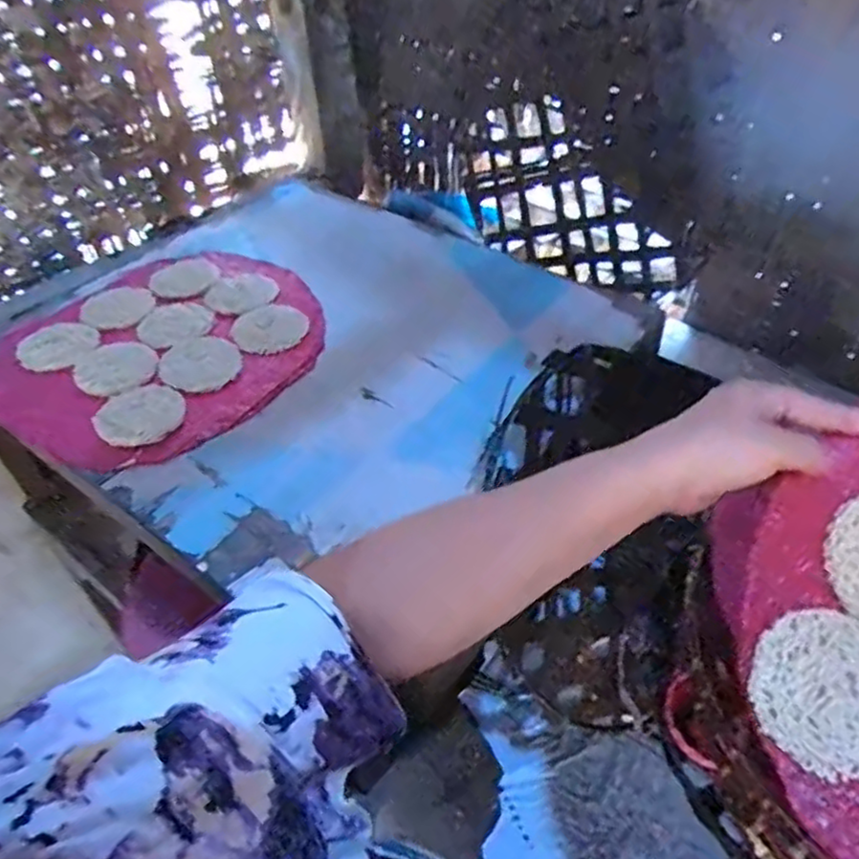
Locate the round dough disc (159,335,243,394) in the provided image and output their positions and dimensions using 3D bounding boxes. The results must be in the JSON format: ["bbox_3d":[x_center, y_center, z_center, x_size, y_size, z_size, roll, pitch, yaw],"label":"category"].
[{"bbox_3d":[-0.236,-0.068,0.707,0.080,0.008,0.094,-21,46,-20],"label":"round dough disc"}]

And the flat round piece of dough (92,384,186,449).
[{"bbox_3d":[-0.274,-0.015,0.648,0.076,0.013,0.073,4,49,-5],"label":"flat round piece of dough"}]

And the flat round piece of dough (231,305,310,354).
[{"bbox_3d":[-0.174,-0.111,0.755,0.073,0.010,0.077,1,54,-2],"label":"flat round piece of dough"}]

